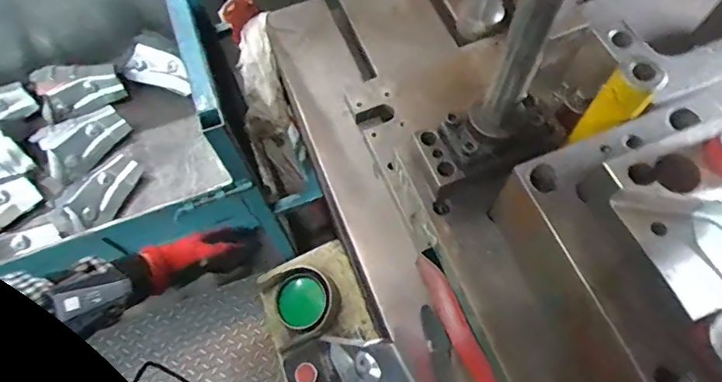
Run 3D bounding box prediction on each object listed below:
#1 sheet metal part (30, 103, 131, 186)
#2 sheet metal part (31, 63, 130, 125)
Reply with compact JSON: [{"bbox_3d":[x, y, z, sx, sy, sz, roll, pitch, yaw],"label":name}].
[{"bbox_3d":[-0.706,-0.128,1.201,0.216,0.094,0.111,-36,69,-13],"label":"sheet metal part"},{"bbox_3d":[-0.743,-0.266,1.253,0.206,0.149,0.055,-19,25,-14],"label":"sheet metal part"}]

